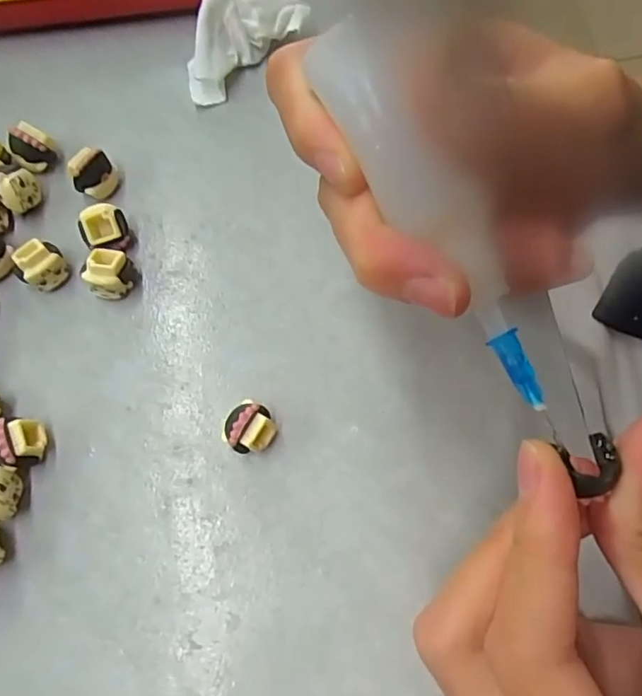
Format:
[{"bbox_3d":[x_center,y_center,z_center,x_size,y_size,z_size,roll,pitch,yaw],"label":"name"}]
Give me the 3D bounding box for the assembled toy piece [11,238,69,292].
[{"bbox_3d":[-0.099,-0.029,0.200,0.015,0.014,0.014,-37,77,-10],"label":"assembled toy piece"}]

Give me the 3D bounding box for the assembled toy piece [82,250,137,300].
[{"bbox_3d":[-0.074,-0.026,0.199,0.014,0.015,0.015,9,73,3],"label":"assembled toy piece"}]

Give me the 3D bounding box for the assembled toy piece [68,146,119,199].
[{"bbox_3d":[-0.083,-0.063,0.210,0.016,0.017,0.011,-38,77,-10],"label":"assembled toy piece"}]

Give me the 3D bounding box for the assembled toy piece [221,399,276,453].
[{"bbox_3d":[-0.022,0.026,0.181,0.014,0.018,0.015,24,74,7],"label":"assembled toy piece"}]

